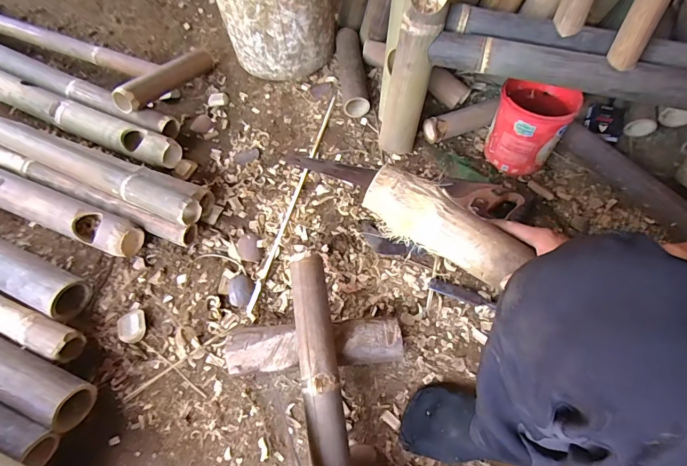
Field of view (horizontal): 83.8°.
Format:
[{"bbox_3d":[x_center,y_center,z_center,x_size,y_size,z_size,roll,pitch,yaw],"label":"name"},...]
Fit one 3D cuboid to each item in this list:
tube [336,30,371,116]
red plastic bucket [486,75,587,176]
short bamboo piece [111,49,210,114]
[{"bbox_3d":[0.019,-0.395,0.938,0.066,0.067,0.242,-5,61,-2],"label":"tube"},{"bbox_3d":[0.377,-0.217,0.783,0.145,0.159,0.132,17,62,10],"label":"red plastic bucket"},{"bbox_3d":[-0.413,-0.374,0.908,0.041,0.057,0.287,23,48,13],"label":"short bamboo piece"}]

